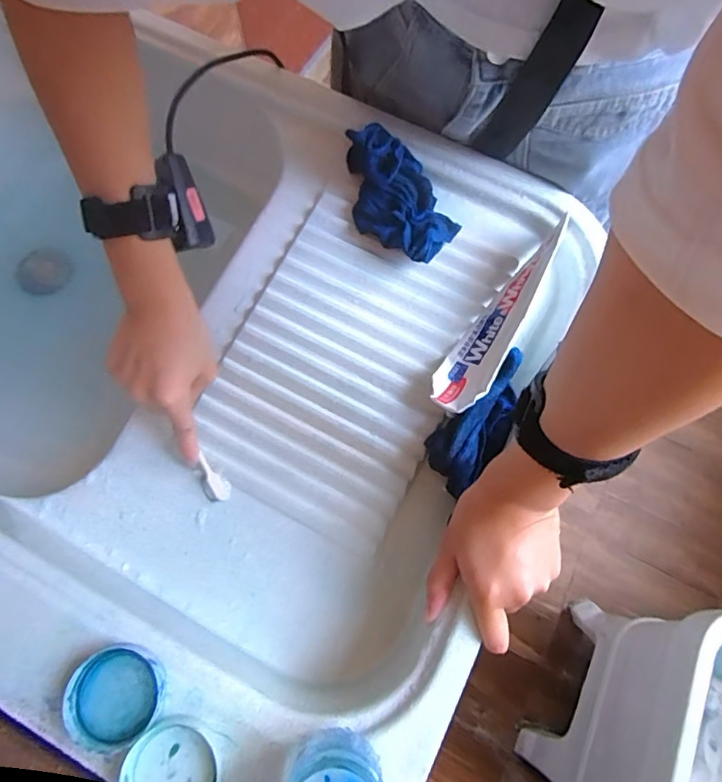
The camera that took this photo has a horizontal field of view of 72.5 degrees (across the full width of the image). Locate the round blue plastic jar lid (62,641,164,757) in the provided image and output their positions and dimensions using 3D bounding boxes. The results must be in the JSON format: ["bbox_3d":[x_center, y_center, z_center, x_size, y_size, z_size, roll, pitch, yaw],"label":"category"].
[{"bbox_3d":[-0.152,0.188,0.304,0.053,0.012,0.054,0,71,-1],"label":"round blue plastic jar lid"}]

